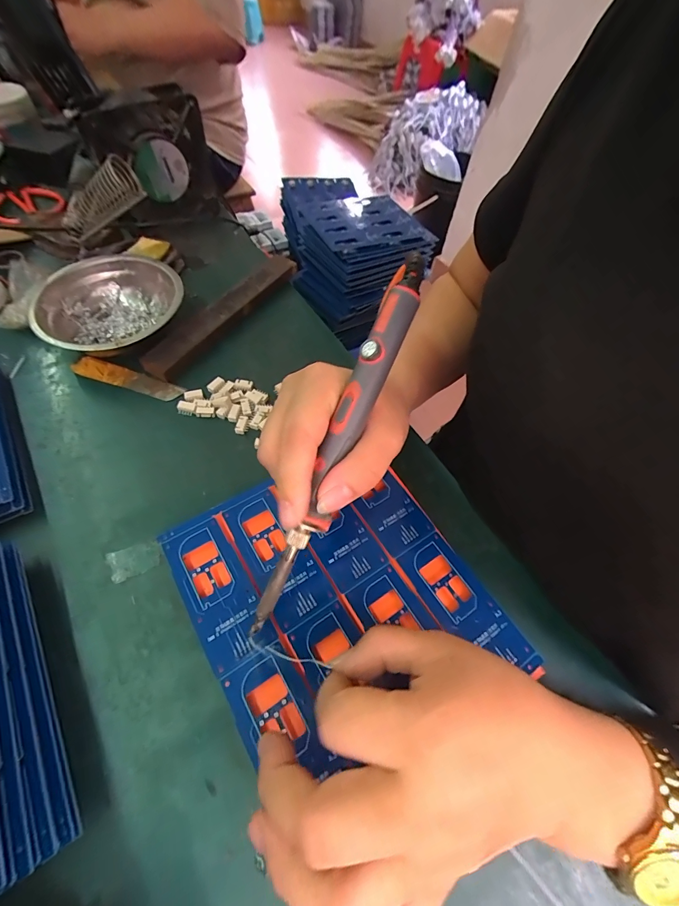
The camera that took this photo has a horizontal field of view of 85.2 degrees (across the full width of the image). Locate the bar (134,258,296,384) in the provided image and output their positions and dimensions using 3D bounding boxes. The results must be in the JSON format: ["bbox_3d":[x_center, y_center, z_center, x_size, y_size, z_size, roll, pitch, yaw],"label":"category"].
[{"bbox_3d":[-0.114,-0.146,0.374,0.033,0.015,0.201,29,61,12],"label":"bar"}]

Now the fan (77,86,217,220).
[{"bbox_3d":[-0.200,-0.316,0.411,0.120,0.116,0.044,-25,64,-18],"label":"fan"}]

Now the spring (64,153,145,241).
[{"bbox_3d":[-0.243,-0.240,0.364,0.122,0.034,0.034,-11,53,30],"label":"spring"}]

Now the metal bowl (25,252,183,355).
[{"bbox_3d":[-0.208,-0.131,0.343,0.122,0.041,0.122,2,59,-3],"label":"metal bowl"}]

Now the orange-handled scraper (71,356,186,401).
[{"bbox_3d":[-0.190,-0.067,0.333,0.100,0.004,0.019,17,75,3],"label":"orange-handled scraper"}]

